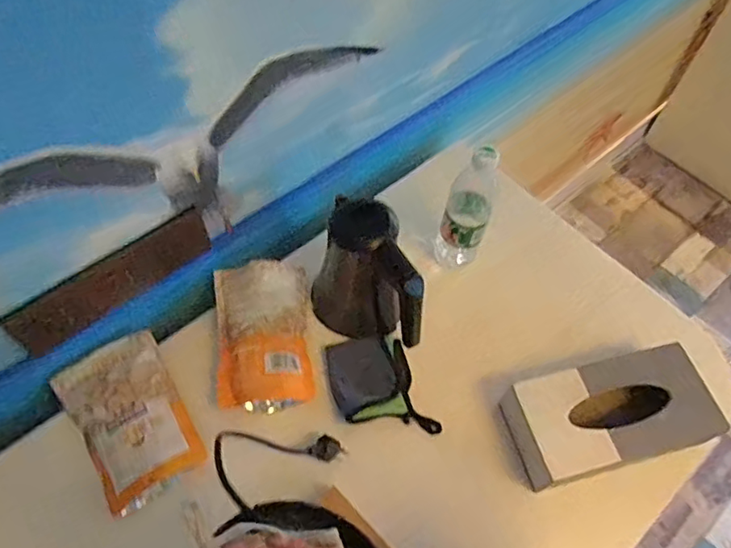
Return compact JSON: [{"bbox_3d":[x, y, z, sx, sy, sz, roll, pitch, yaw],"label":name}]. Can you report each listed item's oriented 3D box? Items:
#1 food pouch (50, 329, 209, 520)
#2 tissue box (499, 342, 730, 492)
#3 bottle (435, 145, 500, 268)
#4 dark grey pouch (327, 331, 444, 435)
[{"bbox_3d":[-0.299,0.178,0.723,0.127,0.026,0.210,-27,62,-18],"label":"food pouch"},{"bbox_3d":[0.318,0.177,0.732,0.245,0.080,0.127,-13,59,-9],"label":"tissue box"},{"bbox_3d":[0.145,-0.089,0.816,0.068,0.236,0.062,18,59,10],"label":"bottle"},{"bbox_3d":[0.017,0.151,0.769,0.112,0.023,0.150,-15,59,-11],"label":"dark grey pouch"}]

